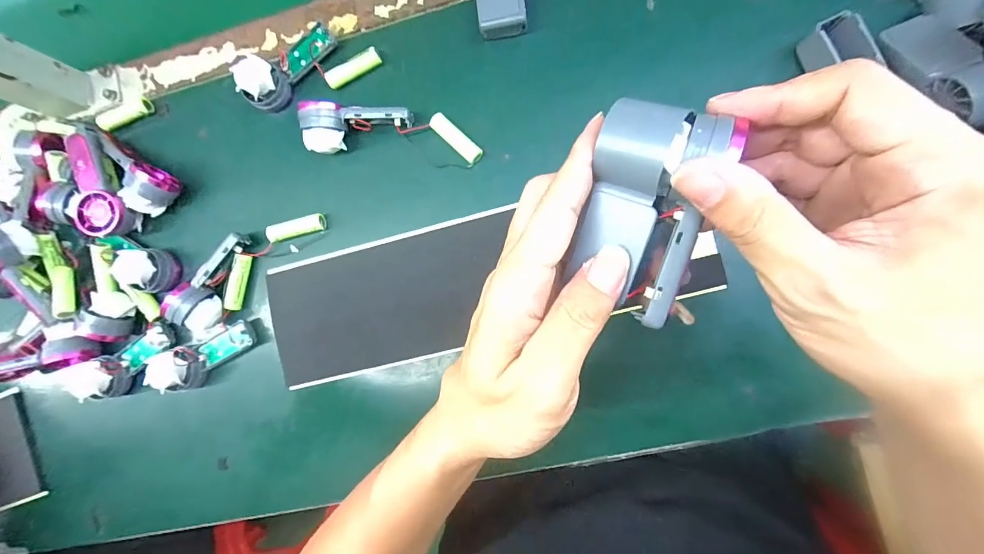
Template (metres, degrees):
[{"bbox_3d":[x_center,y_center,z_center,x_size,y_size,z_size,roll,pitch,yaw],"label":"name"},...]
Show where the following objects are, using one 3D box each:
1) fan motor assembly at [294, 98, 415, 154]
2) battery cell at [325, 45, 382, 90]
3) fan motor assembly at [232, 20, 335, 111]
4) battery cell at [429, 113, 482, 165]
[{"bbox_3d":[-0.112,-0.124,0.354,0.087,0.036,0.037,0,88,8],"label":"fan motor assembly"},{"bbox_3d":[-0.120,-0.181,0.367,0.050,0.013,0.014,-31,84,6],"label":"battery cell"},{"bbox_3d":[-0.177,-0.183,0.365,0.091,0.035,0.033,-38,83,5],"label":"fan motor assembly"},{"bbox_3d":[-0.030,-0.115,0.352,0.050,0.012,0.015,43,94,7],"label":"battery cell"}]

